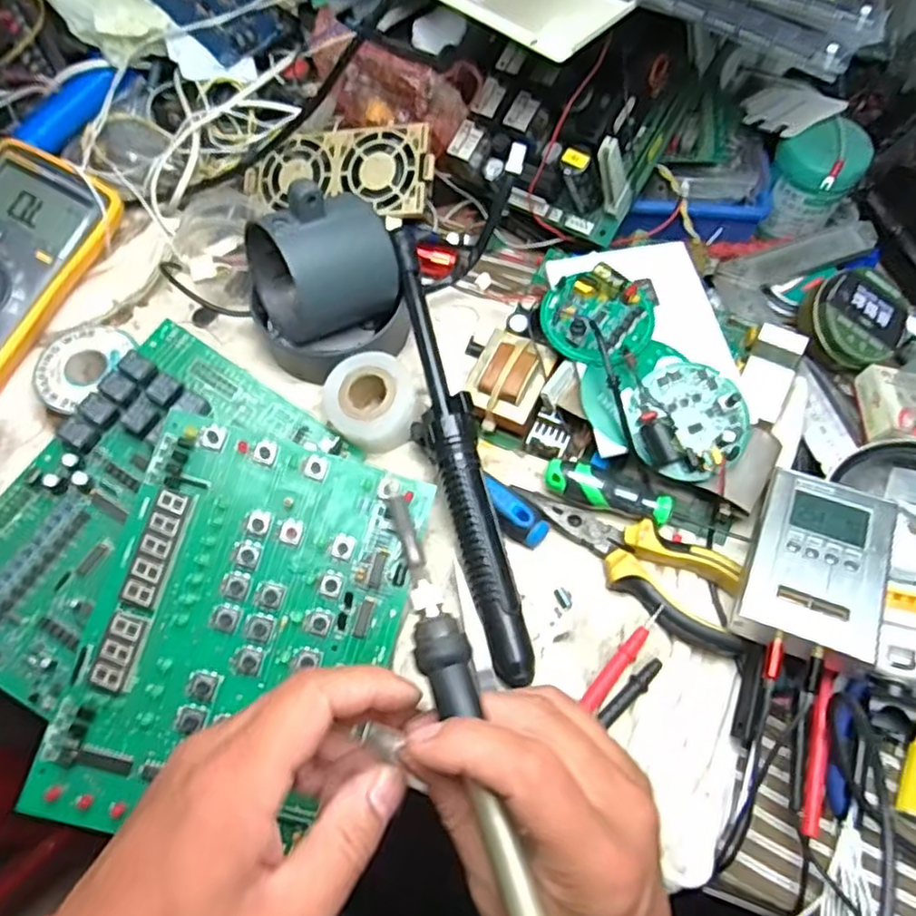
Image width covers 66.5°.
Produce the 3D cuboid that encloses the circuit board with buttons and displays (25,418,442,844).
[{"bbox_3d":[-0.116,0.096,0.383,0.156,0.011,0.212,18,76,-7],"label":"circuit board with buttons and displays"}]

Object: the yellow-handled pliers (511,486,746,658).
[{"bbox_3d":[0.102,0.060,0.415,0.148,0.022,0.052,27,68,11],"label":"yellow-handled pliers"}]

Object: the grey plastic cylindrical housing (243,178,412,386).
[{"bbox_3d":[-0.089,-0.116,0.459,0.100,0.111,0.078,-16,66,-8],"label":"grey plastic cylindrical housing"}]

